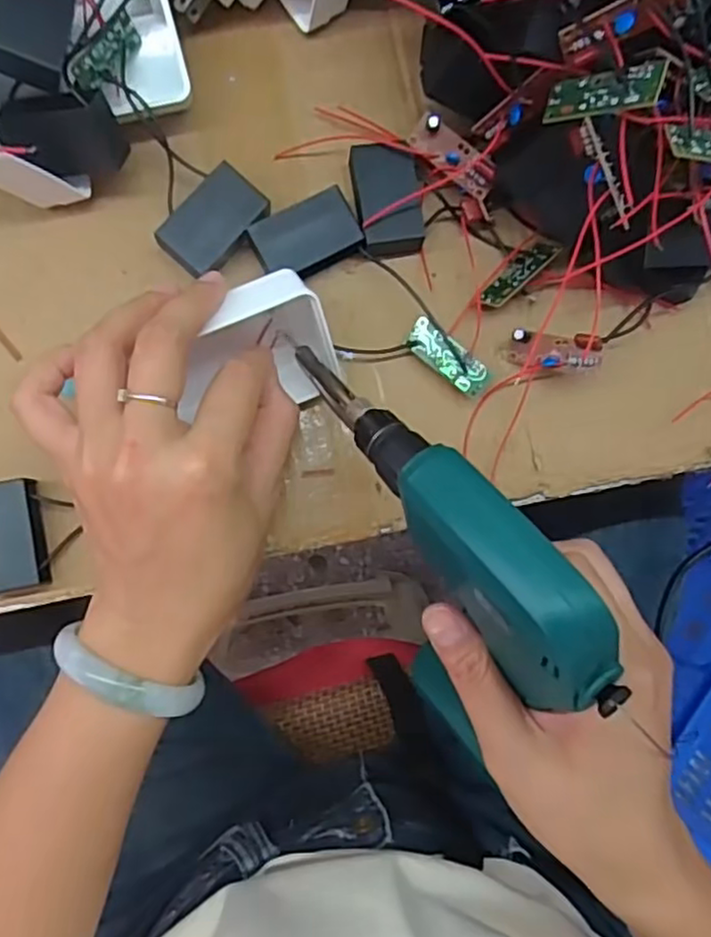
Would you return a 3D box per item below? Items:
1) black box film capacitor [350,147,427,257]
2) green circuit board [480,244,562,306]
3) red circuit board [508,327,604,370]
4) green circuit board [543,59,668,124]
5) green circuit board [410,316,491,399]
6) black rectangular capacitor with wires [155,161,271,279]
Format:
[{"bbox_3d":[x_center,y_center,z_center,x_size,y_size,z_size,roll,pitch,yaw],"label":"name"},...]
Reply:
[{"bbox_3d":[0.015,-0.129,0.326,0.030,0.021,0.049,-8,87,-5],"label":"black box film capacitor"},{"bbox_3d":[0.078,-0.093,0.325,0.045,0.004,0.015,-44,55,-12],"label":"green circuit board"},{"bbox_3d":[0.093,-0.056,0.321,0.044,0.005,0.018,13,89,36],"label":"red circuit board"},{"bbox_3d":[0.092,-0.140,0.254,0.005,0.045,0.016,27,83,-45],"label":"green circuit board"},{"bbox_3d":[0.045,-0.052,0.326,0.045,0.015,0.018,38,84,-1],"label":"green circuit board"},{"bbox_3d":[-0.065,-0.113,0.319,0.030,0.016,0.049,40,84,-1],"label":"black rectangular capacitor with wires"}]

